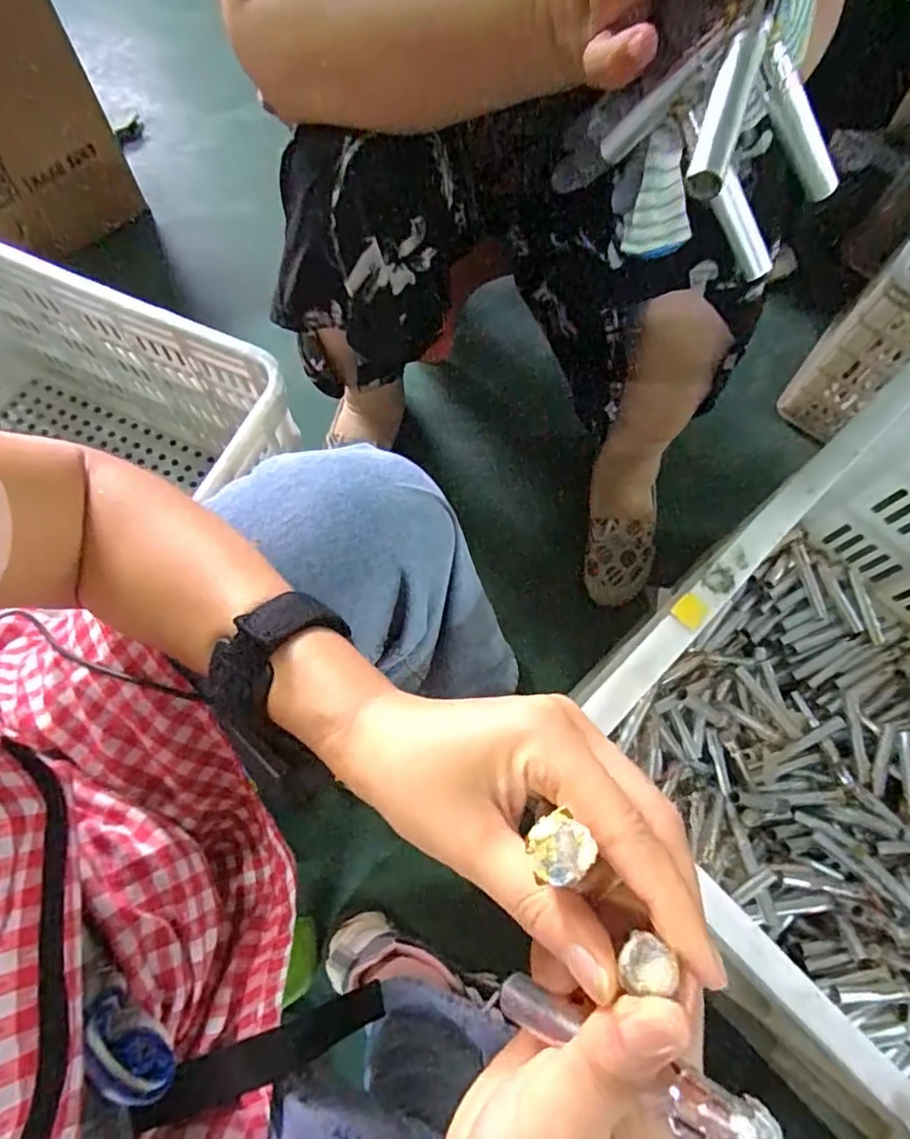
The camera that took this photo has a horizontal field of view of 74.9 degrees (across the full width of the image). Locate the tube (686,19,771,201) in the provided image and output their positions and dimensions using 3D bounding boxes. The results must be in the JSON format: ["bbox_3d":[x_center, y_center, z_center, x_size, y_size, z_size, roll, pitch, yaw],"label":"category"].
[{"bbox_3d":[0.102,-0.173,0.220,0.013,0.015,0.067,19,85,5],"label":"tube"}]

